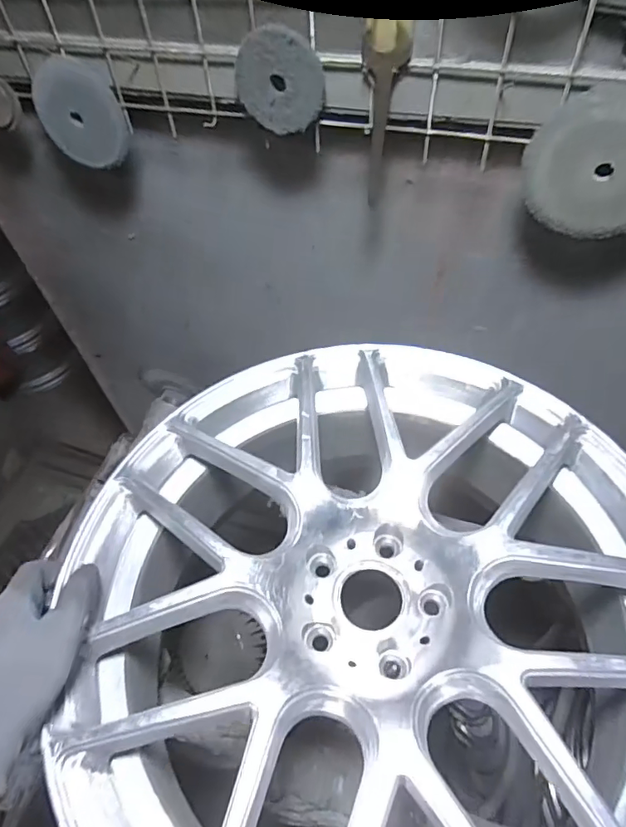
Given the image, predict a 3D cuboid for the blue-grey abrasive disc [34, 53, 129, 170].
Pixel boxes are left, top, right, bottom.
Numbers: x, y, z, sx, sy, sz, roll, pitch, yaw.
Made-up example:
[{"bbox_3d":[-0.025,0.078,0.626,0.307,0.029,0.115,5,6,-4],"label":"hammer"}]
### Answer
[{"bbox_3d":[-0.254,-0.327,0.568,0.104,0.097,0.013,22,41,3],"label":"blue-grey abrasive disc"}]

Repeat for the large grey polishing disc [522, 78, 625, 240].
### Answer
[{"bbox_3d":[0.252,-0.214,0.447,0.126,0.124,0.010,12,54,13],"label":"large grey polishing disc"}]

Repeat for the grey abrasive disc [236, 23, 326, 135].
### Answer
[{"bbox_3d":[-0.031,-0.303,0.475,0.081,0.081,0.016,9,54,12],"label":"grey abrasive disc"}]

